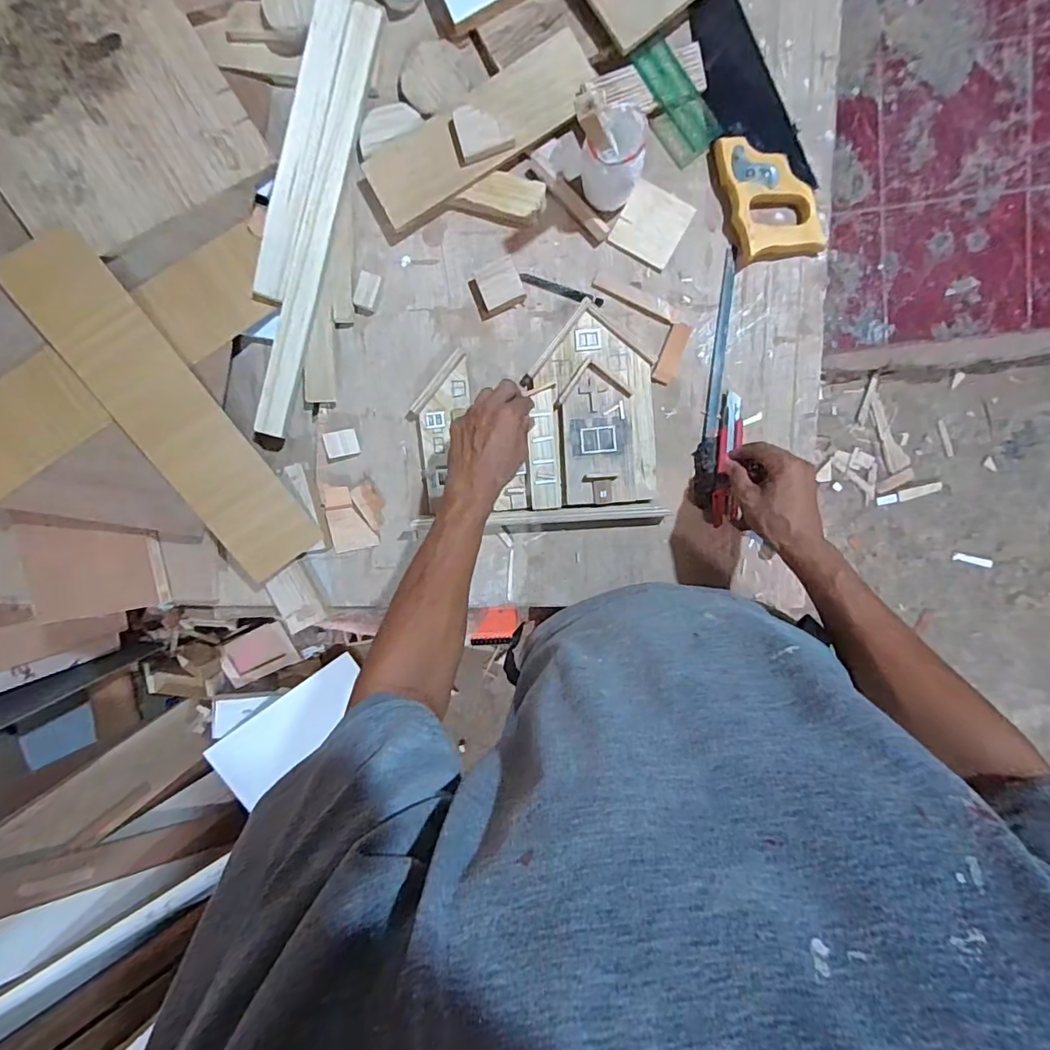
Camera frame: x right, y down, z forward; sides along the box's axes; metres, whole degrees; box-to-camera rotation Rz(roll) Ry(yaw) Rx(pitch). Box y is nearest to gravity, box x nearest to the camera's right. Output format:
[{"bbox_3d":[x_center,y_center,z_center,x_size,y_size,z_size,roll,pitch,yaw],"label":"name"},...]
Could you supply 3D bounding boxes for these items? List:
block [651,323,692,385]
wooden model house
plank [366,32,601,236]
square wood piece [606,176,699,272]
[{"bbox_3d":[0.182,-0.213,0.636,0.024,0.007,0.077,23,98,2],"label":"block"},{"bbox_3d":[0.012,-0.121,0.635,0.293,0.030,0.248,-6,94,6],"label":"wooden model house"},{"bbox_3d":[-0.051,-0.458,0.598,0.281,0.020,0.088,-31,93,7],"label":"plank"},{"bbox_3d":[0.153,-0.362,0.619,0.077,0.006,0.082,30,98,1],"label":"square wood piece"}]

